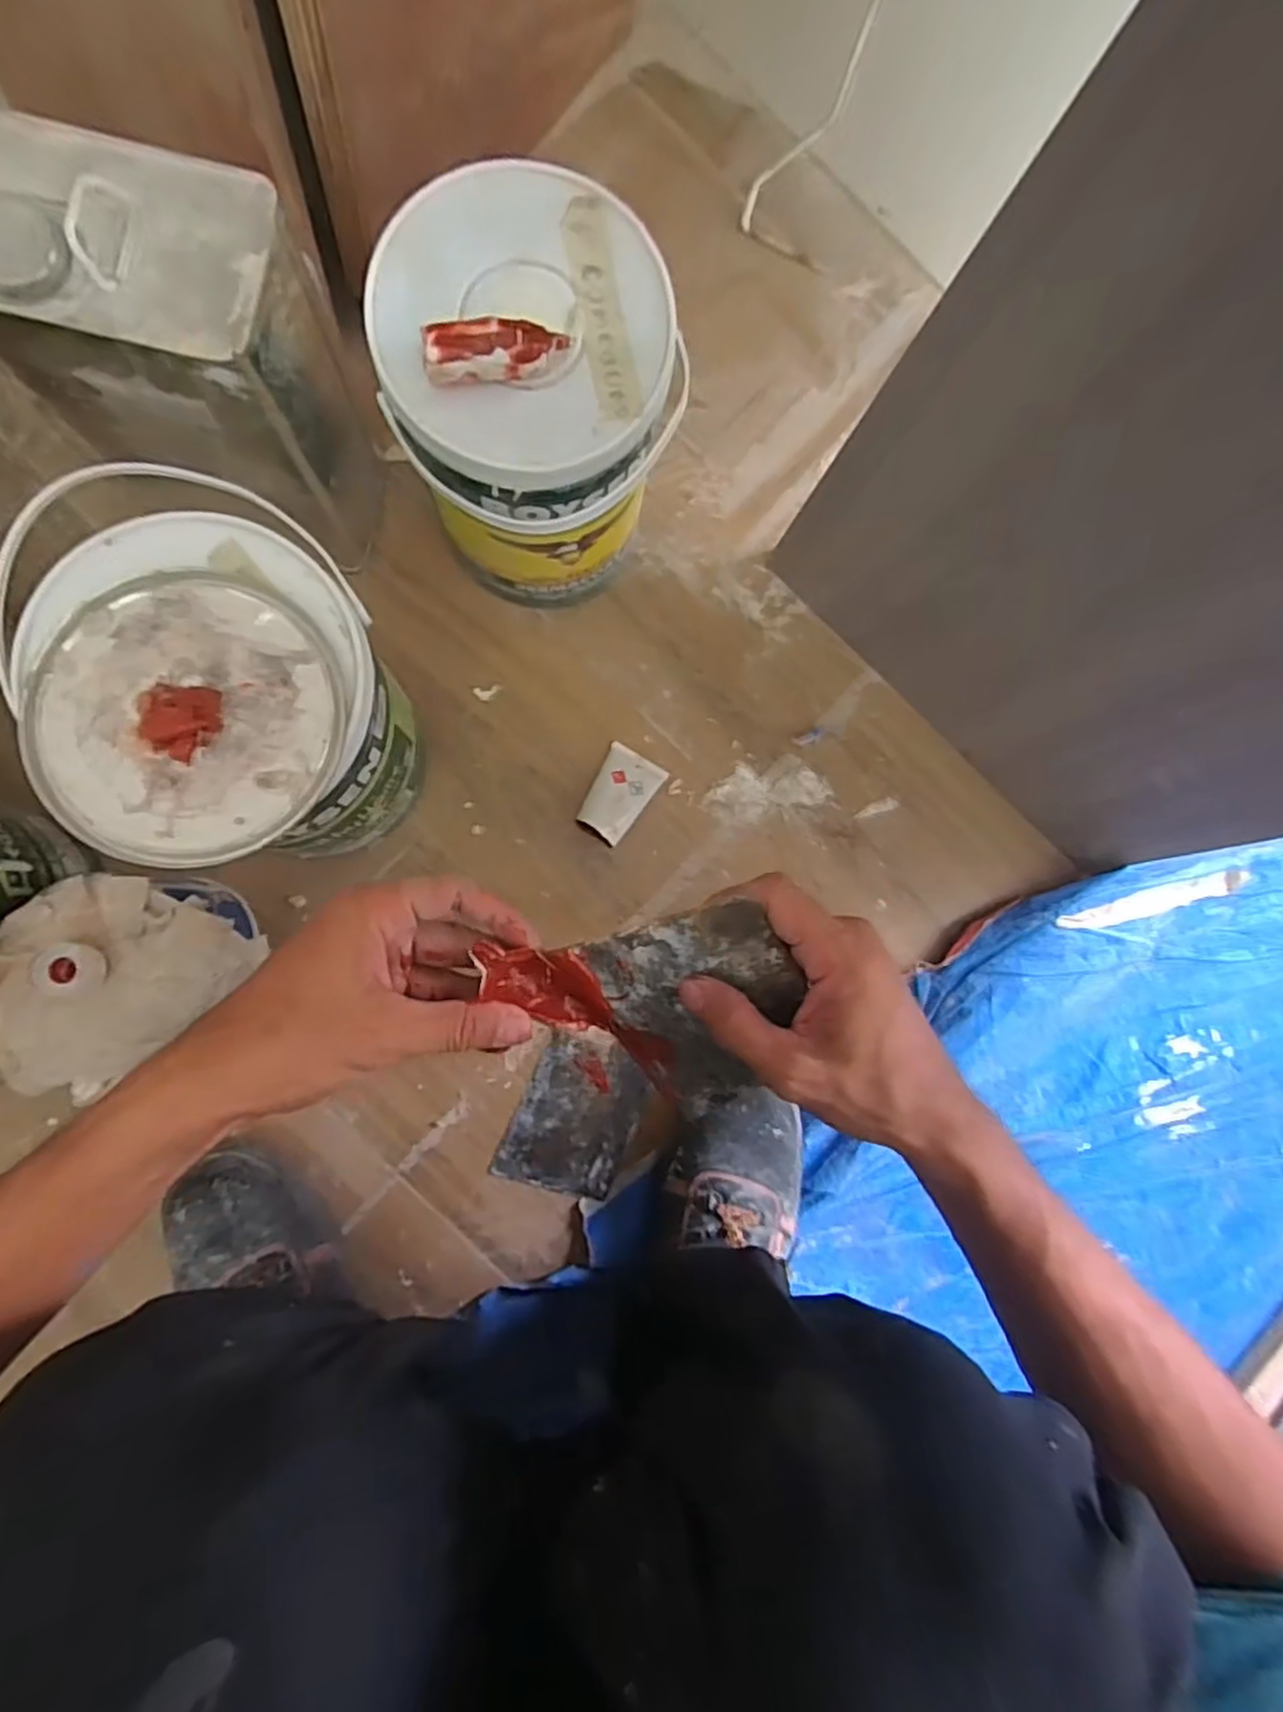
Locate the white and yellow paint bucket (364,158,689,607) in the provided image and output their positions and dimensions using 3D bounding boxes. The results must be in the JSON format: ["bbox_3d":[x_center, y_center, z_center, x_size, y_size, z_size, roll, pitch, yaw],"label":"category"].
[{"bbox_3d":[-0.080,-0.292,0.520,0.162,0.223,0.169,0,87,-6],"label":"white and yellow paint bucket"}]

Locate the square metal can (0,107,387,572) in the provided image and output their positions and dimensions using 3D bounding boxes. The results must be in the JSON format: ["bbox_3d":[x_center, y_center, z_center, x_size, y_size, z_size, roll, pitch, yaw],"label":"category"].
[{"bbox_3d":[-0.280,-0.298,0.490,0.161,0.235,0.119,12,85,-7],"label":"square metal can"}]

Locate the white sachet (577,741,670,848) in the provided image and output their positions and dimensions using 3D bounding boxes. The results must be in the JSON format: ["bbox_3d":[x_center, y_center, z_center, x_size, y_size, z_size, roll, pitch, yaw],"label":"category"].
[{"bbox_3d":[-0.017,-0.049,0.618,0.050,0.026,0.075,29,83,-5],"label":"white sachet"}]

